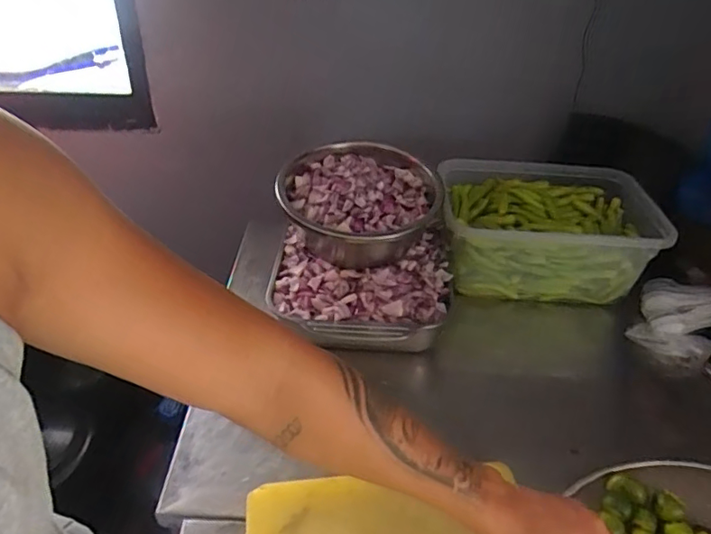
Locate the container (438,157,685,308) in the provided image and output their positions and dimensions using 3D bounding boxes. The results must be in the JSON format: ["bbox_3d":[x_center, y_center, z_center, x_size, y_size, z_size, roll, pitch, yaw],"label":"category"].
[{"bbox_3d":[0.322,-0.061,0.940,0.343,0.148,0.237,8,38,5],"label":"container"}]

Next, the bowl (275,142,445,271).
[{"bbox_3d":[-0.002,-0.090,0.842,0.235,0.130,0.217,3,37,-2],"label":"bowl"}]

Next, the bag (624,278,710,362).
[{"bbox_3d":[0.519,0.077,0.867,0.120,0.084,0.138,25,42,26],"label":"bag"}]

